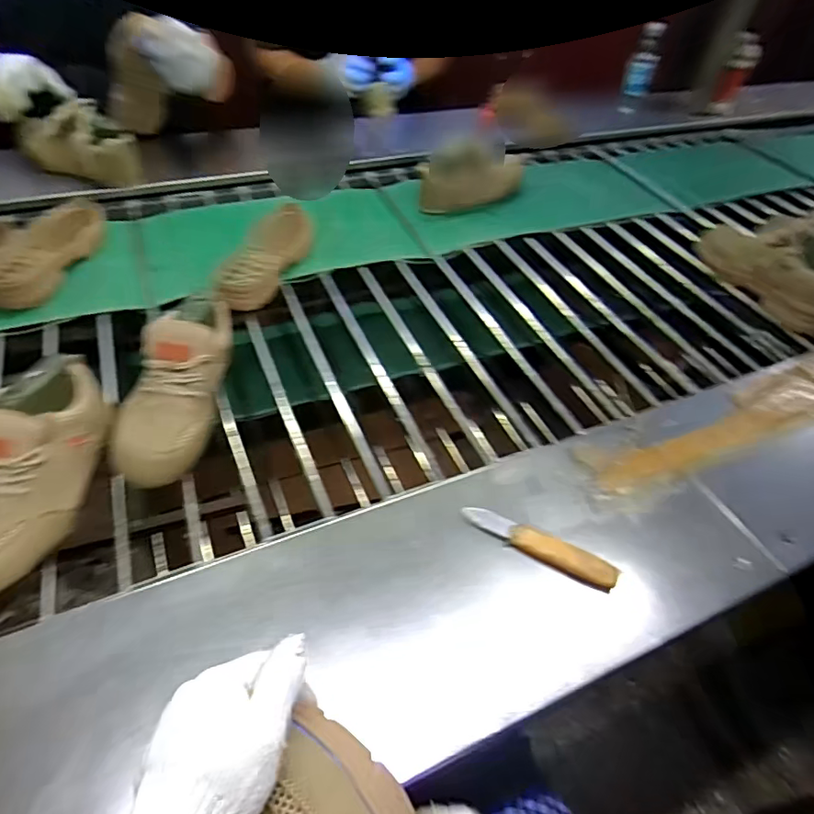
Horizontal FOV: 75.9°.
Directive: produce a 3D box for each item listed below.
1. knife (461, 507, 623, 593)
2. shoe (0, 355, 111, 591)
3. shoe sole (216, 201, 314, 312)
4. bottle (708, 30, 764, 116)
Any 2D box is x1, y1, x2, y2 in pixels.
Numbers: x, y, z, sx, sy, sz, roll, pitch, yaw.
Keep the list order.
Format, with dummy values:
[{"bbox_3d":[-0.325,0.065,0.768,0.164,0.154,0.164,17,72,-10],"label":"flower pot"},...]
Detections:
[{"bbox_3d":[0.135,0.140,0.533,0.160,0.016,0.025,24,50,16],"label":"knife"},{"bbox_3d":[-0.391,0.059,0.527,0.097,0.092,0.267,6,58,-1],"label":"shoe"},{"bbox_3d":[-0.236,-0.266,0.908,0.103,0.042,0.297,10,48,3],"label":"shoe sole"},{"bbox_3d":[0.924,-0.926,1.486,0.083,0.217,0.055,24,50,16],"label":"bottle"}]

